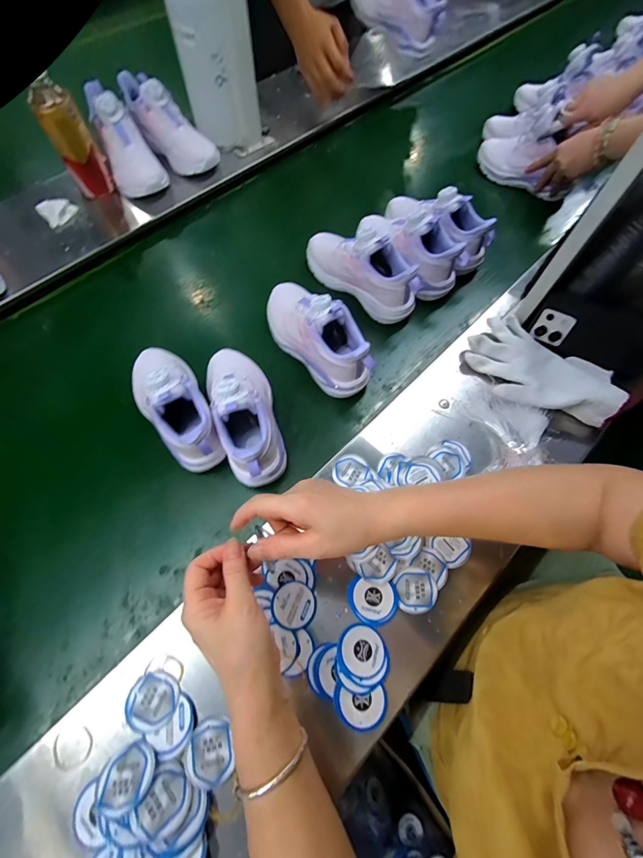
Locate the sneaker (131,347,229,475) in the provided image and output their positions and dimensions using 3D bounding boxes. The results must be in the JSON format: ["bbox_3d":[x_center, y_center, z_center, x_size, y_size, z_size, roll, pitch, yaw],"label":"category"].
[{"bbox_3d":[-0.199,-0.040,0.474,0.081,0.111,0.212,-33,70,-15],"label":"sneaker"}]

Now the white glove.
[{"bbox_3d":[0.316,-0.084,0.499,0.203,0.034,0.135,36,70,14],"label":"white glove"}]

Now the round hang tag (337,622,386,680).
[{"bbox_3d":[0.043,0.234,0.366,0.046,0.010,0.048,-39,72,-16],"label":"round hang tag"}]

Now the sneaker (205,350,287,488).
[{"bbox_3d":[-0.103,-0.029,0.470,0.075,0.110,0.209,-16,67,-8],"label":"sneaker"}]

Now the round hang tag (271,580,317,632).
[{"bbox_3d":[-0.031,0.199,0.390,0.048,0.005,0.048,4,70,-12],"label":"round hang tag"}]

